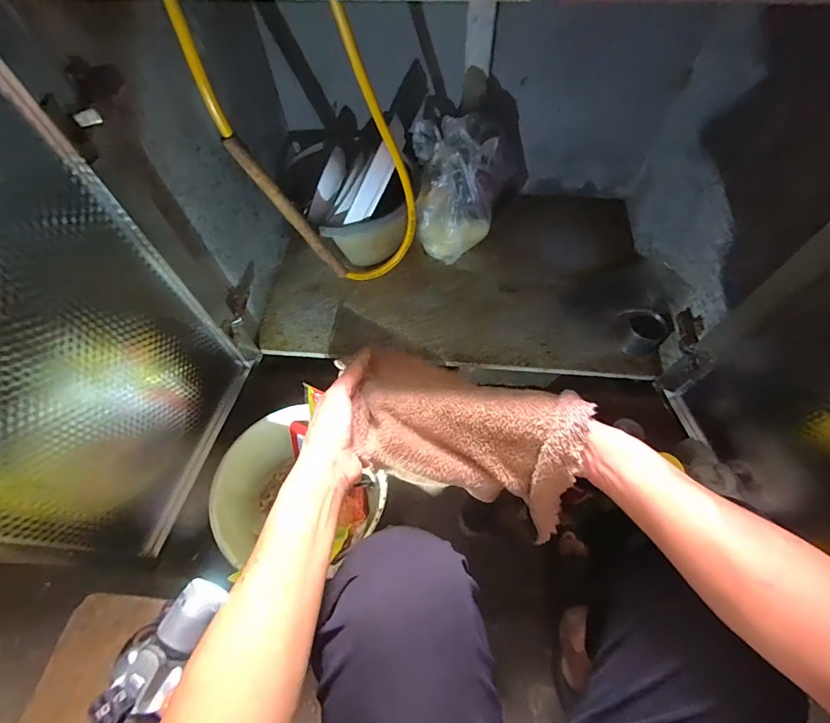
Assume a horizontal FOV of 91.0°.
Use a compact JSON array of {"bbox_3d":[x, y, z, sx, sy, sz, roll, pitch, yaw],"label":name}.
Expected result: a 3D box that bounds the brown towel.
[{"bbox_3d":[0.050,0.082,0.413,0.219,0.118,0.103,16,62,10],"label":"brown towel"}]

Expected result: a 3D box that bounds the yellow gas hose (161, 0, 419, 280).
[{"bbox_3d":[-0.144,-0.322,0.701,0.291,0.457,0.102,-2,60,0],"label":"yellow gas hose"}]

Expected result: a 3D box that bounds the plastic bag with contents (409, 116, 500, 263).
[{"bbox_3d":[0.082,-0.355,0.863,0.170,0.243,0.183,2,60,2],"label":"plastic bag with contents"}]

